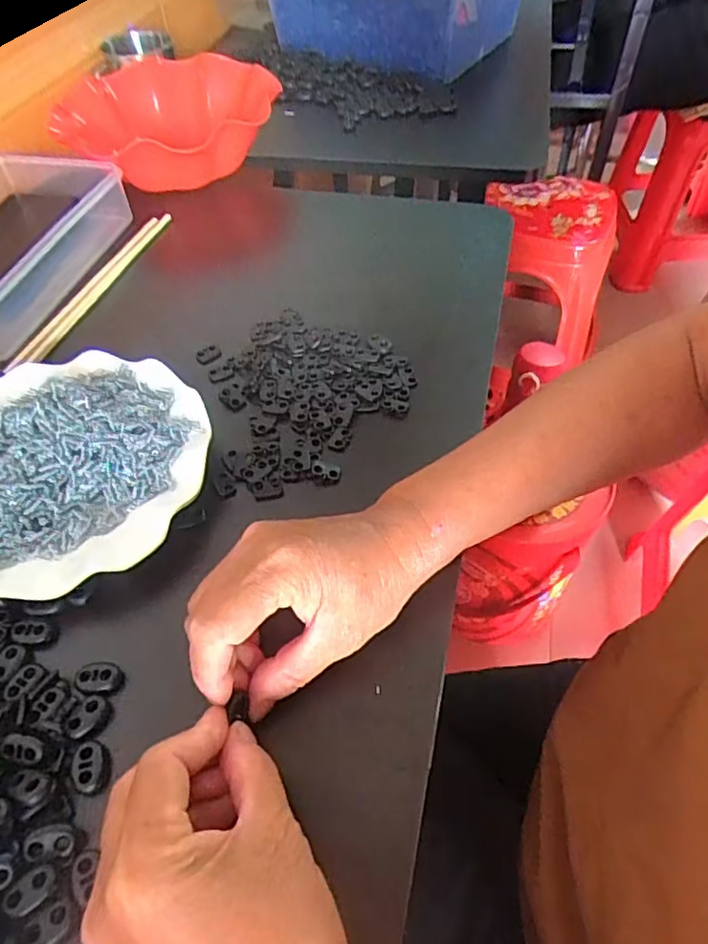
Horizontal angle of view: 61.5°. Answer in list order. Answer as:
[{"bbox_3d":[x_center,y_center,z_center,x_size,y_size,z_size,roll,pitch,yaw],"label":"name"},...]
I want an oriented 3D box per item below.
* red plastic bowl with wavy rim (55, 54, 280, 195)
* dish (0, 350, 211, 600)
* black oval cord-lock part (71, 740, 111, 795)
[{"bbox_3d":[-0.196,-0.376,0.650,0.211,0.071,0.194,-1,52,2],"label":"red plastic bowl with wavy rim"},{"bbox_3d":[-0.183,-0.006,0.368,0.177,0.025,0.182,-1,52,2],"label":"dish"},{"bbox_3d":[-0.122,0.136,0.275,0.014,0.010,0.023,-14,52,-8],"label":"black oval cord-lock part"}]

